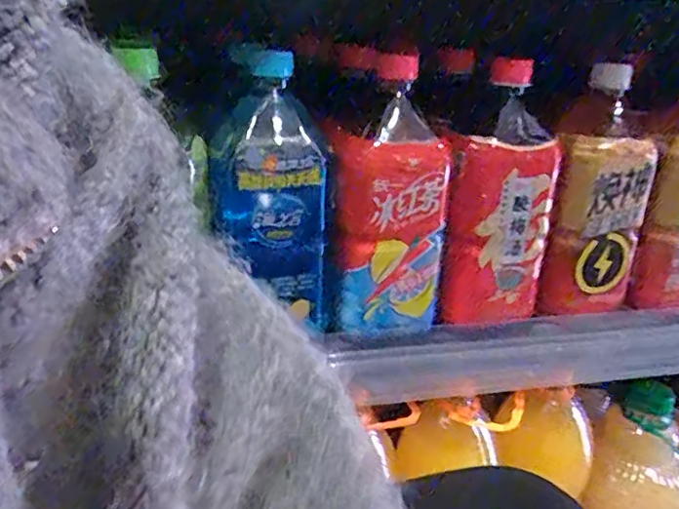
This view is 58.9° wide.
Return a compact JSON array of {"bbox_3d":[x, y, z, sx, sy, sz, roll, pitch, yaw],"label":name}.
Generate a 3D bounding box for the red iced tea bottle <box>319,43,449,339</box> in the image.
[{"bbox_3d":[0.034,-0.043,0.461,0.094,0.201,0.068,5,22,6],"label":"red iced tea bottle"}]

